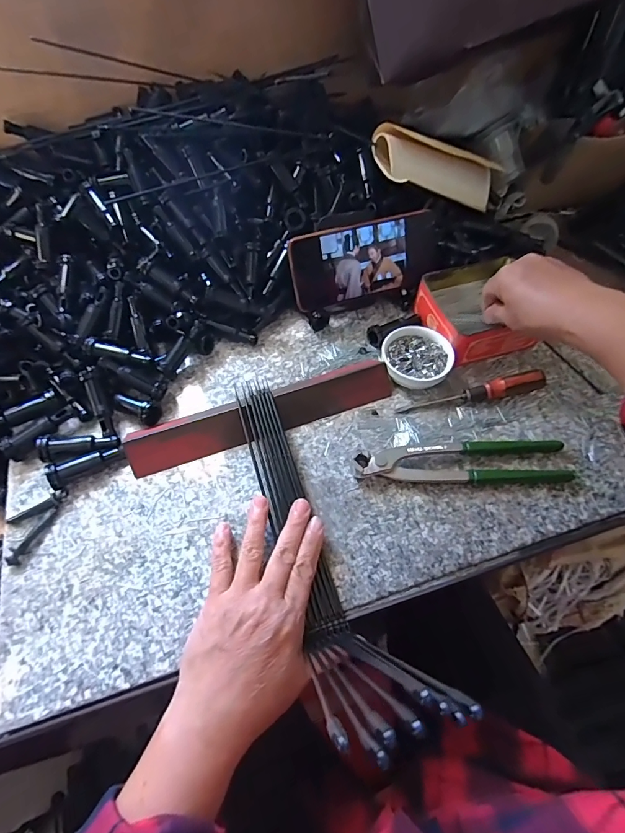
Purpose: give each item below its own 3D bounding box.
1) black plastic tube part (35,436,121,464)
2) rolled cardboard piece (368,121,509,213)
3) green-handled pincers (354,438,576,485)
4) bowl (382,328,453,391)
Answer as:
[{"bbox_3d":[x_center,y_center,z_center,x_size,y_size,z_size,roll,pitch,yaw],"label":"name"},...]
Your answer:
[{"bbox_3d":[-0.211,0.025,0.374,0.066,0.023,0.018,-13,59,-8],"label":"black plastic tube part"},{"bbox_3d":[0.170,-0.312,0.523,0.210,0.048,0.062,-5,54,-35],"label":"rolled cardboard piece"},{"bbox_3d":[0.139,0.038,0.378,0.197,0.018,0.046,-1,58,-1],"label":"green-handled pincers"},{"bbox_3d":[0.108,-0.059,0.431,0.069,0.026,0.070,8,59,5],"label":"bowl"}]

